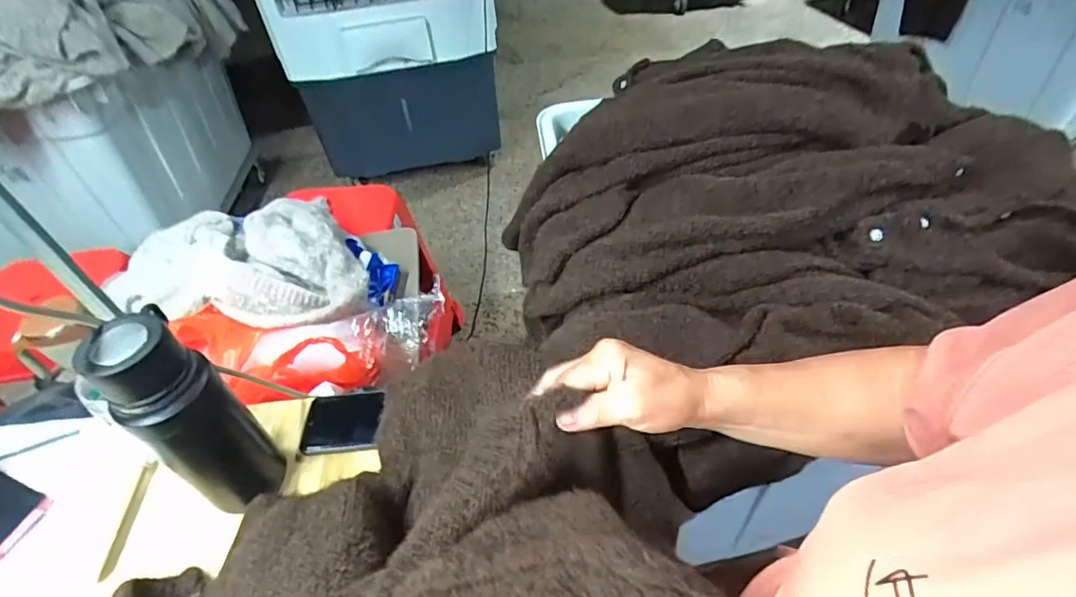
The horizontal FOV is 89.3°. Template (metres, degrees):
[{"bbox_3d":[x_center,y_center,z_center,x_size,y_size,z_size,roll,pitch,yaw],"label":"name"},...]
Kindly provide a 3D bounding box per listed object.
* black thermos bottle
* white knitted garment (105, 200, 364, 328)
[{"bbox_3d":[-0.330,0.120,0.527,0.080,0.233,0.069,-36,53,-26],"label":"black thermos bottle"},{"bbox_3d":[-0.520,-0.087,0.983,0.463,0.096,0.327,0,46,6],"label":"white knitted garment"}]

